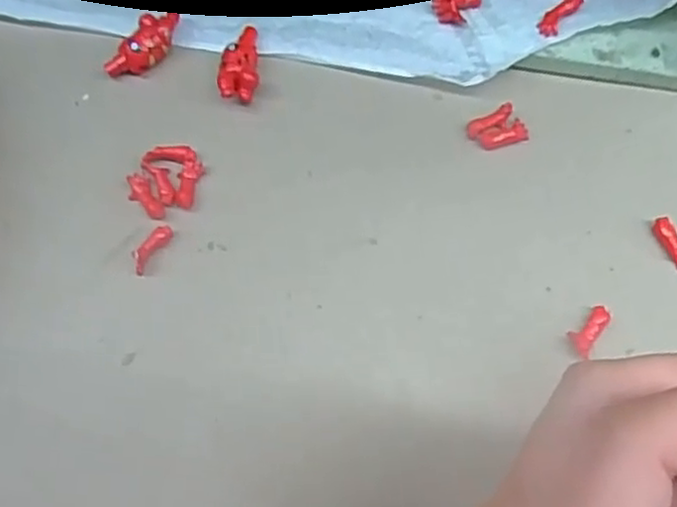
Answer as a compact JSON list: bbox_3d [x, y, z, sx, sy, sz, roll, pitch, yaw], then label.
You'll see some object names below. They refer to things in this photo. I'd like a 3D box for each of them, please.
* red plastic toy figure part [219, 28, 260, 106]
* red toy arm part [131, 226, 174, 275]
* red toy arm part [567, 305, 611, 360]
[{"bbox_3d":[-0.046,-0.087,0.333,0.017,0.012,0.039,-1,67,-1],"label":"red plastic toy figure part"},{"bbox_3d":[-0.078,-0.002,0.301,0.007,0.008,0.023,32,70,12],"label":"red toy arm part"},{"bbox_3d":[0.099,0.030,0.286,0.010,0.005,0.023,34,71,12],"label":"red toy arm part"}]

